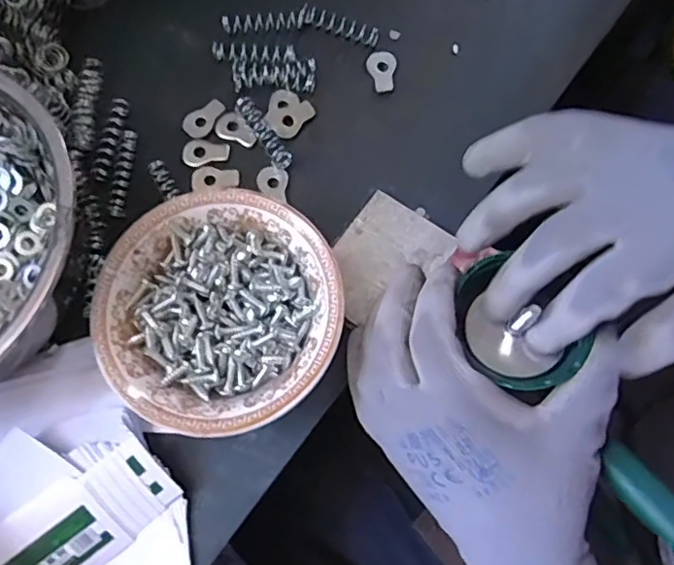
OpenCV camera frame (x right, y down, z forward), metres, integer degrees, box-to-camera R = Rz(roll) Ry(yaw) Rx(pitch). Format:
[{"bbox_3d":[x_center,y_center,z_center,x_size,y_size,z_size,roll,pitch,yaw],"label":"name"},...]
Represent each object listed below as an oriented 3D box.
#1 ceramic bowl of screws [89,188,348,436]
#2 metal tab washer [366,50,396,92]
[{"bbox_3d":[-0.059,0.016,0.304,0.117,0.047,0.118,0,74,2],"label":"ceramic bowl of screws"},{"bbox_3d":[0.029,-0.134,0.367,0.018,0.004,0.029,-14,74,8],"label":"metal tab washer"}]

